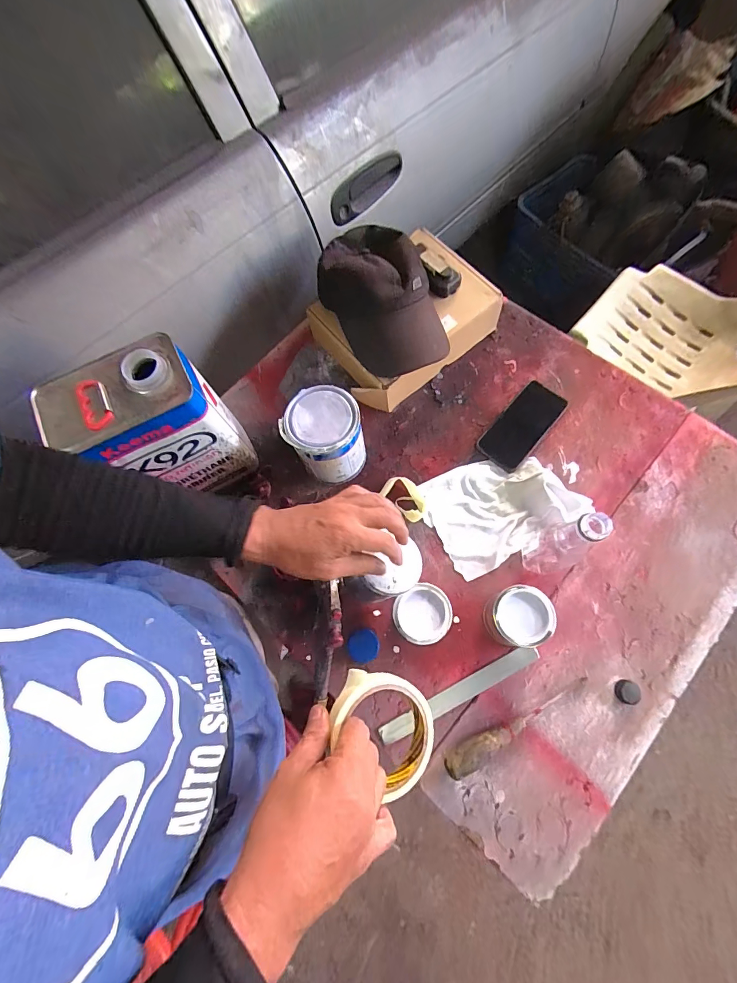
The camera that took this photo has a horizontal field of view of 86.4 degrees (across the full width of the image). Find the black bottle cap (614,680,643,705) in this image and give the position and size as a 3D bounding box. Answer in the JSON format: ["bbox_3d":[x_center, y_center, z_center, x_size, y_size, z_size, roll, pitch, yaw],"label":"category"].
[{"bbox_3d":[0.350,0.271,0.529,0.029,0.014,0.029,-1,72,2],"label":"black bottle cap"}]

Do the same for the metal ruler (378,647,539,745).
[{"bbox_3d":[0.124,0.275,0.535,0.237,0.006,0.027,-26,67,-5],"label":"metal ruler"}]

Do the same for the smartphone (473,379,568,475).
[{"bbox_3d":[0.256,-0.111,0.650,0.077,0.013,0.166,39,81,20],"label":"smartphone"}]

